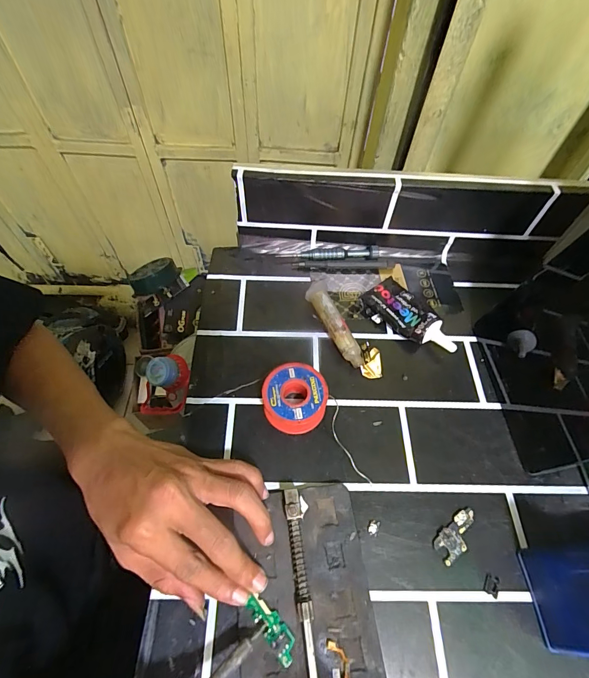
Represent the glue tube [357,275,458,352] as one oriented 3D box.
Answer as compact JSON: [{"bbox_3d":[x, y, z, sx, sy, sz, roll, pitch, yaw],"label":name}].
[{"bbox_3d":[0.114,-0.021,0.357,0.043,0.024,0.095,-34,66,-19],"label":"glue tube"}]

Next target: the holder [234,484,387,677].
[{"bbox_3d":[0.007,0.171,0.242,0.086,0.021,0.128,-6,60,-5],"label":"holder"}]

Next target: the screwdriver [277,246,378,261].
[{"bbox_3d":[0.038,-0.093,0.400,0.112,0.012,0.014,-2,60,-2],"label":"screwdriver"}]

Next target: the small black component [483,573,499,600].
[{"bbox_3d":[0.140,0.174,0.254,0.010,0.004,0.013,23,62,12],"label":"small black component"}]

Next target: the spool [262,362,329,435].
[{"bbox_3d":[0.000,0.051,0.309,0.053,0.028,0.053,0,60,-1],"label":"spool"}]

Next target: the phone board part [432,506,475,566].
[{"bbox_3d":[0.123,0.146,0.270,0.042,0.004,0.020,-31,65,-17],"label":"phone board part"}]

